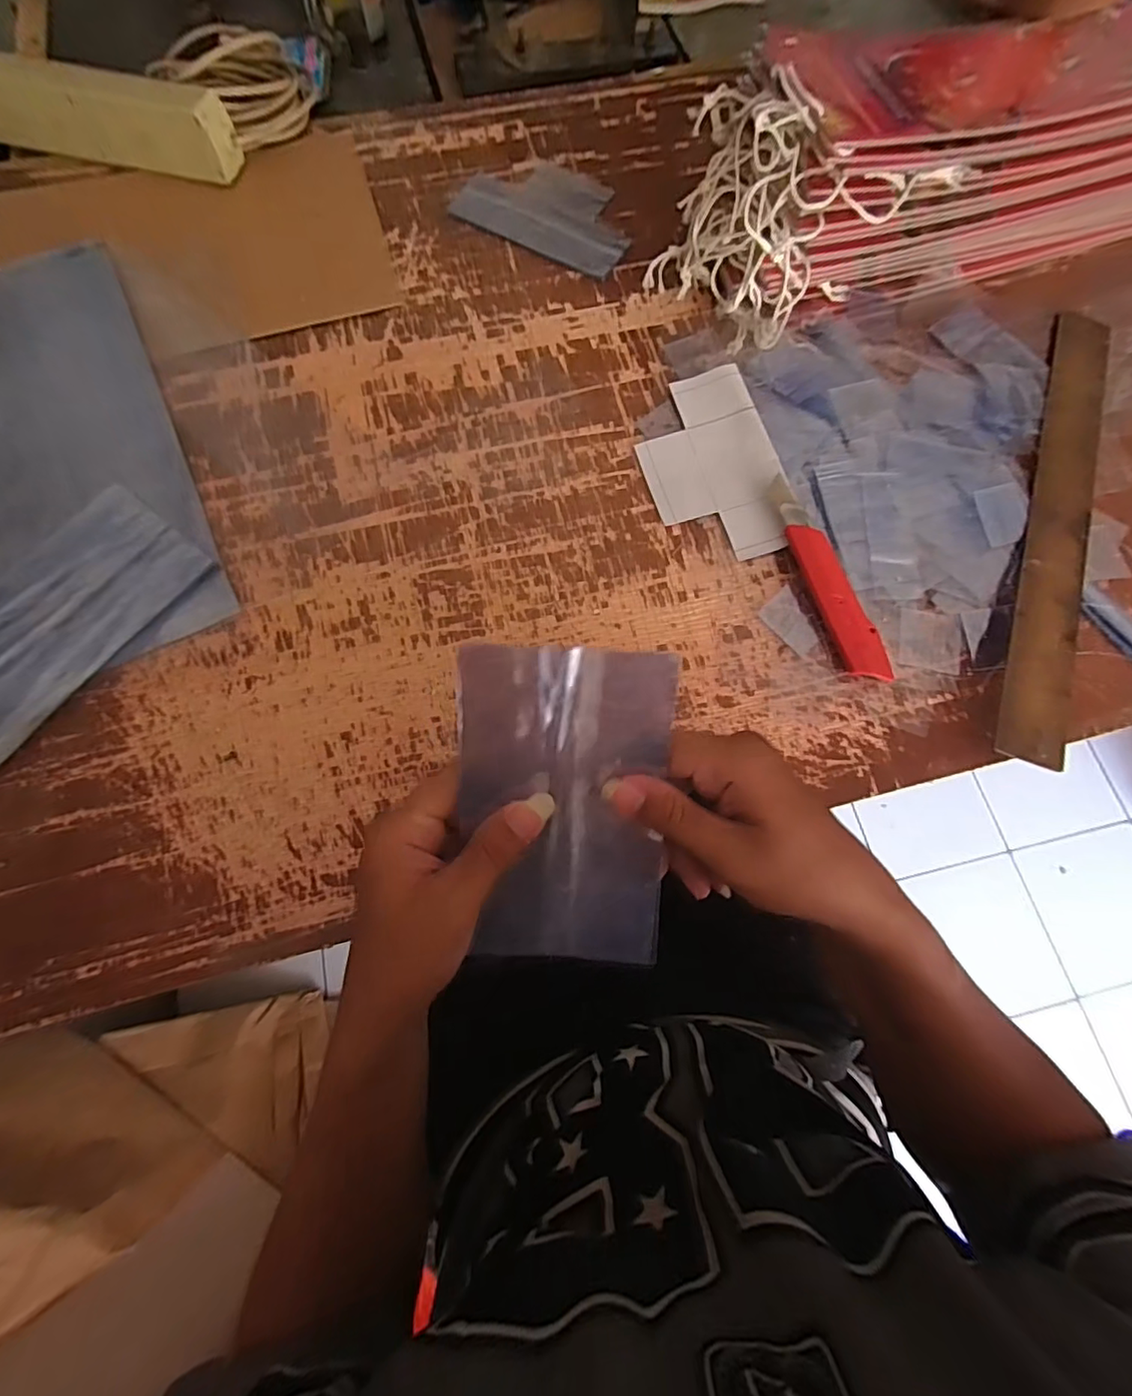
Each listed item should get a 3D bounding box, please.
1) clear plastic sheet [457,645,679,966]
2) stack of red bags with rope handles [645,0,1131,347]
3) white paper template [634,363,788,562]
[{"bbox_3d":[-0.001,0.059,0.289,0.105,0.012,0.168,2,99,-3],"label":"clear plastic sheet"},{"bbox_3d":[0.388,-0.475,0.468,0.631,0.128,0.142,-19,75,-6],"label":"stack of red bags with rope handles"},{"bbox_3d":[0.118,-0.189,0.446,0.101,0.015,0.165,-16,75,-5],"label":"white paper template"}]

